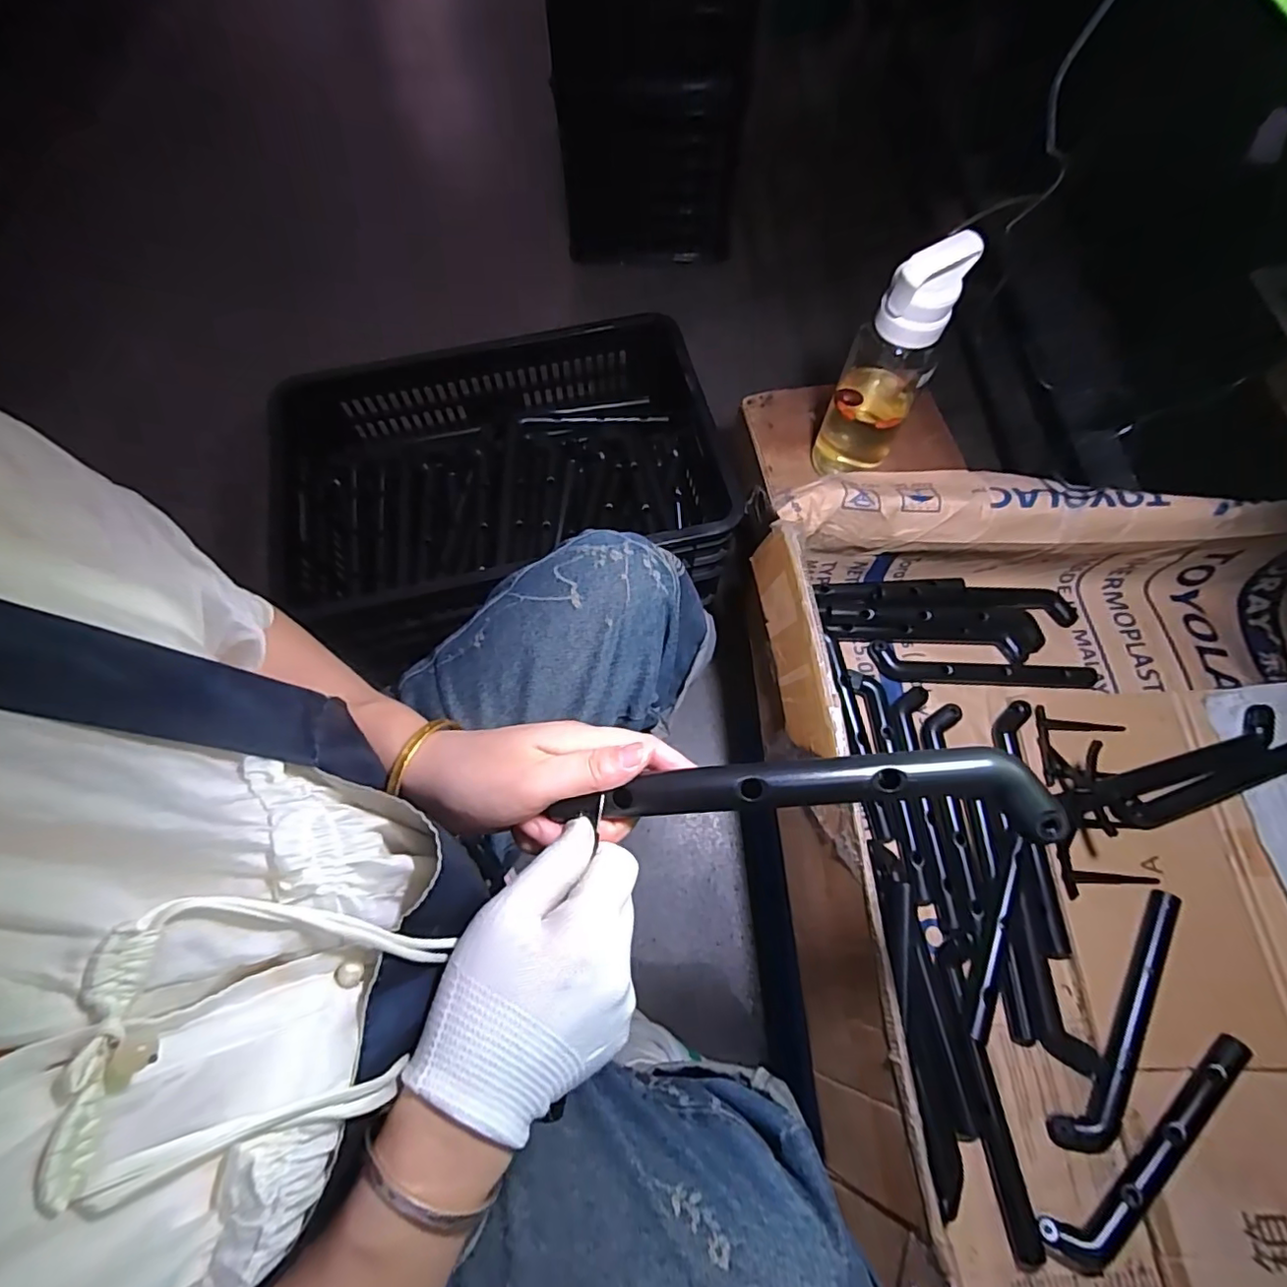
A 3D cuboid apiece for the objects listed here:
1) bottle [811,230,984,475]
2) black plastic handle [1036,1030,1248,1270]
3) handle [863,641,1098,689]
[{"bbox_3d":[0.270,-0.304,0.656,0.090,0.287,0.085,18,69,8],"label":"bottle"},{"bbox_3d":[0.440,0.436,0.495,0.243,0.021,0.048,-34,71,-12],"label":"black plastic handle"},{"bbox_3d":[0.386,0.031,0.661,0.243,0.015,0.043,7,68,4],"label":"handle"}]

